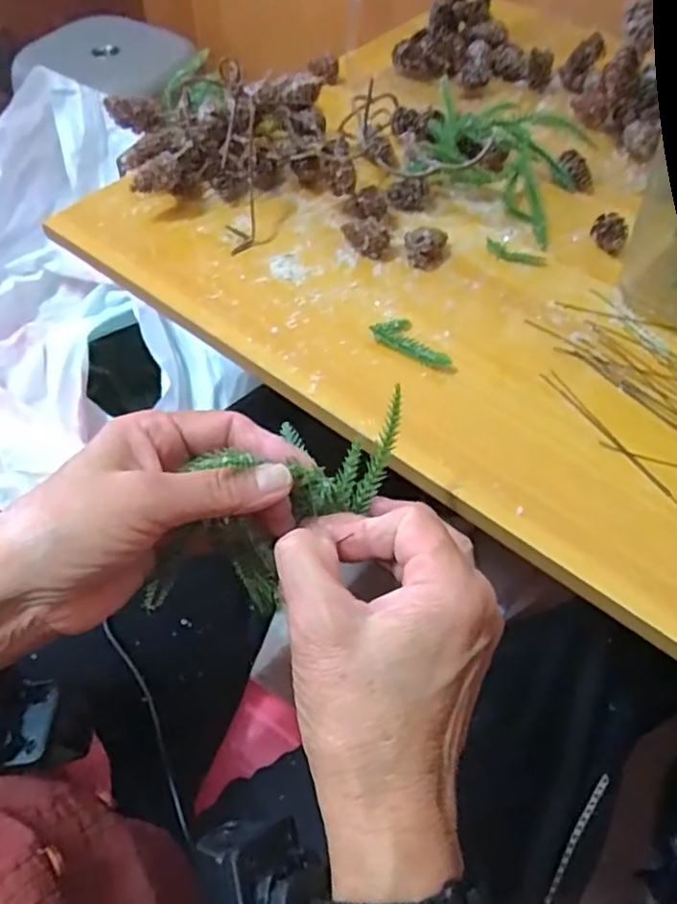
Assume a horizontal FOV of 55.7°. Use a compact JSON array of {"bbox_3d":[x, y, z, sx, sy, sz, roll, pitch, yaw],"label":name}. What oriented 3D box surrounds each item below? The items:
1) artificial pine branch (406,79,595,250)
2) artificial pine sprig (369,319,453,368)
[{"bbox_3d":[0.121,-0.228,0.494,0.123,0.046,0.110,26,59,14],"label":"artificial pine branch"},{"bbox_3d":[0.045,-0.066,0.404,0.027,0.007,0.050,-27,61,-19],"label":"artificial pine sprig"}]

